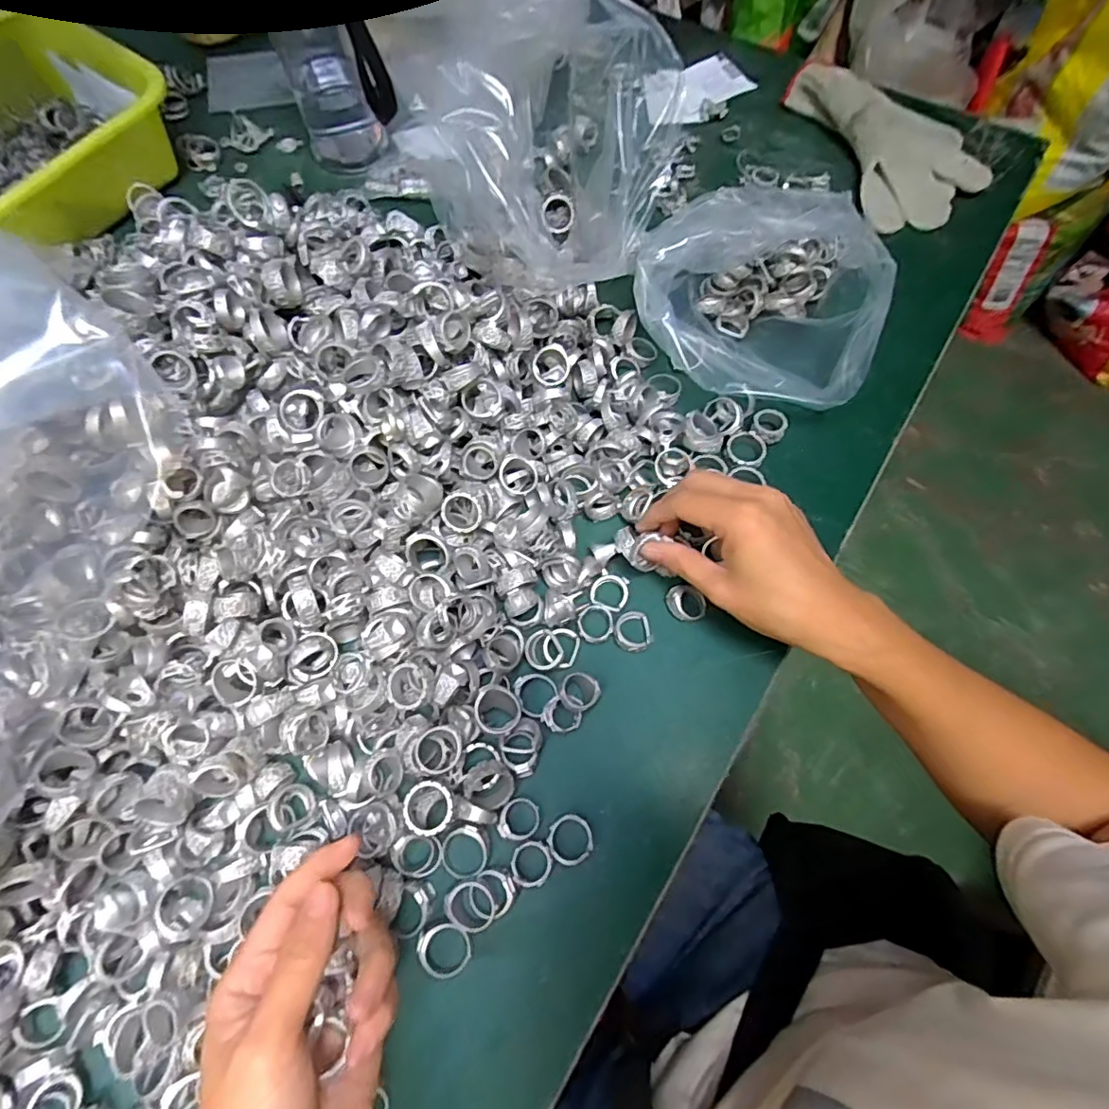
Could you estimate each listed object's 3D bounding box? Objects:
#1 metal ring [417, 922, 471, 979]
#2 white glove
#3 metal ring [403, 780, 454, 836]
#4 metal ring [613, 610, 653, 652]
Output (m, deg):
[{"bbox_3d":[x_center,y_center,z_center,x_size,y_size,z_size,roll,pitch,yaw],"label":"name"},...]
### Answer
[{"bbox_3d":[-0.055,0.202,0.292,0.025,0.006,0.025,7,70,-20],"label":"metal ring"},{"bbox_3d":[0.300,-0.362,0.499,0.123,0.027,0.188,-15,71,-6],"label":"white glove"},{"bbox_3d":[-0.066,0.133,0.302,0.026,0.009,0.026,0,66,1],"label":"metal ring"},{"bbox_3d":[0.049,0.047,0.352,0.023,0.009,0.024,0,70,-1],"label":"metal ring"}]

